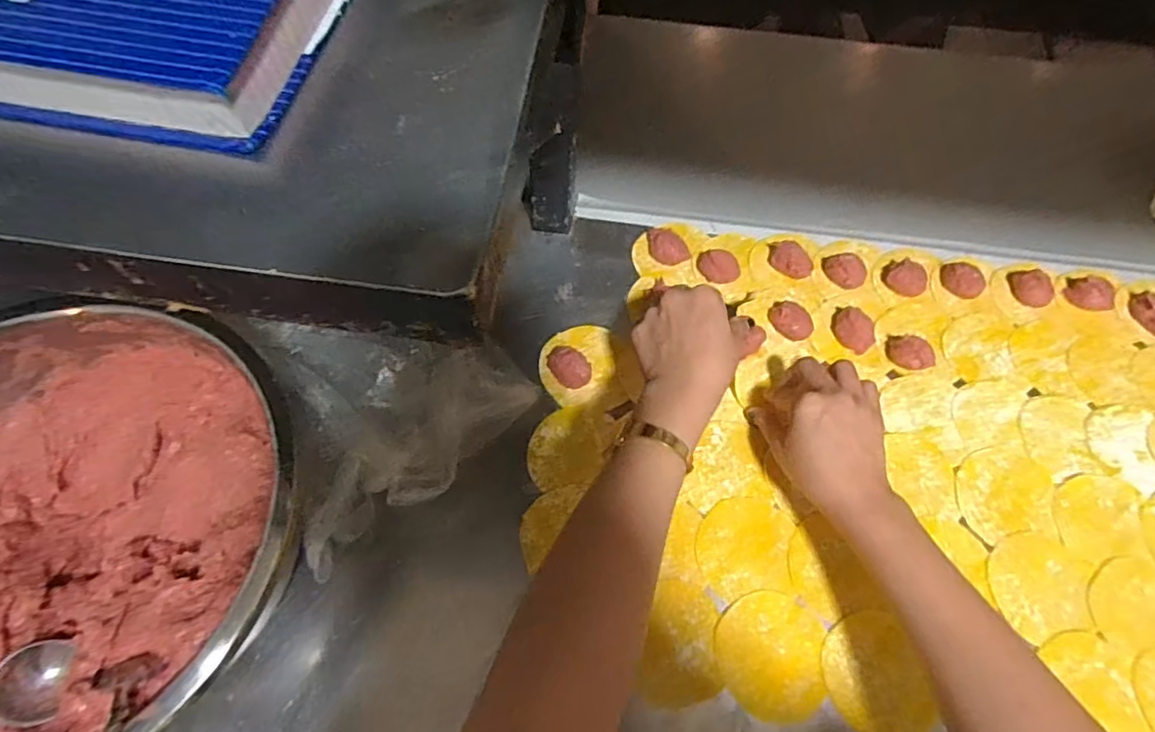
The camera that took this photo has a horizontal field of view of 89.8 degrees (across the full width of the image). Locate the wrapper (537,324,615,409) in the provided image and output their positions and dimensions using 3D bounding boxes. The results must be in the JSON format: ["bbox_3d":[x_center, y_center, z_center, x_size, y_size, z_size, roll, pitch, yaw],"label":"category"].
[{"bbox_3d":[0.000,-0.006,0.508,0.066,0.022,0.076,-5,64,-4],"label":"wrapper"}]

